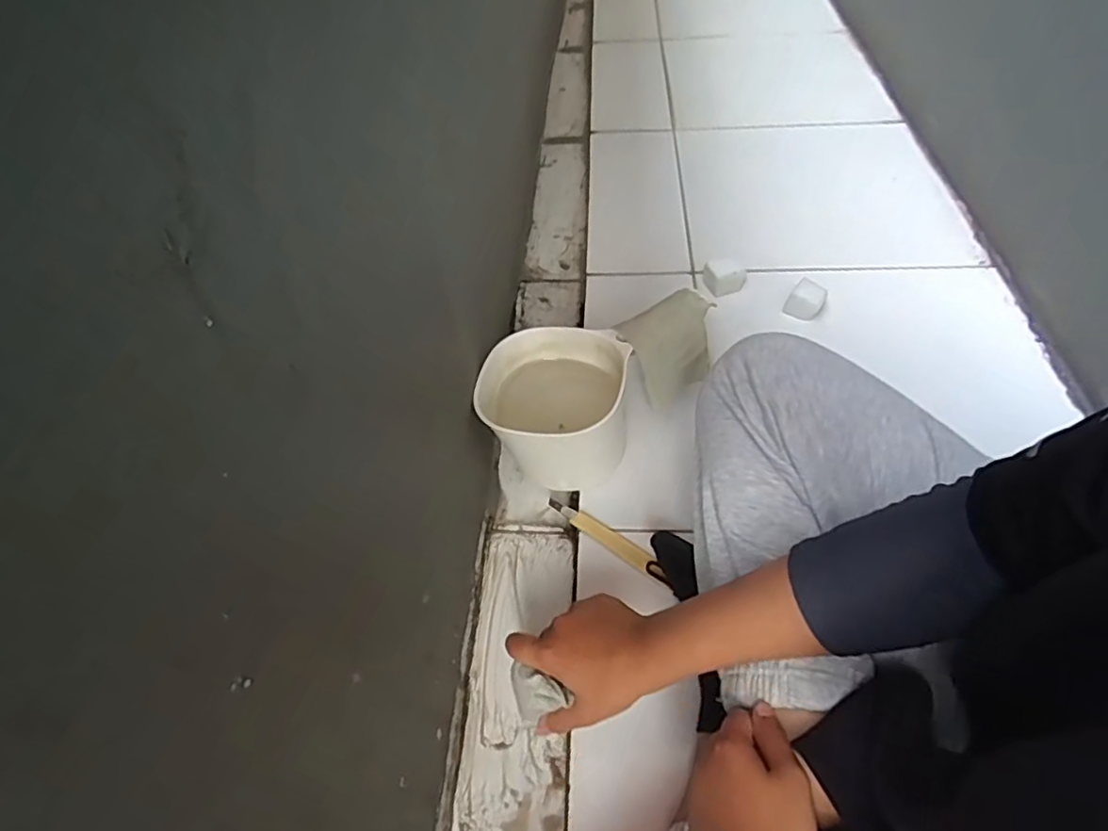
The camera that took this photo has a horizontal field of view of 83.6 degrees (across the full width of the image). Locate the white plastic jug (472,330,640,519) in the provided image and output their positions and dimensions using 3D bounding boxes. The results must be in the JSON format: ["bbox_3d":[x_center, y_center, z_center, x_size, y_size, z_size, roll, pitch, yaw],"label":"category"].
[{"bbox_3d":[0.006,-0.004,0.654,0.155,0.129,0.133,-16,51,-9],"label":"white plastic jug"}]

